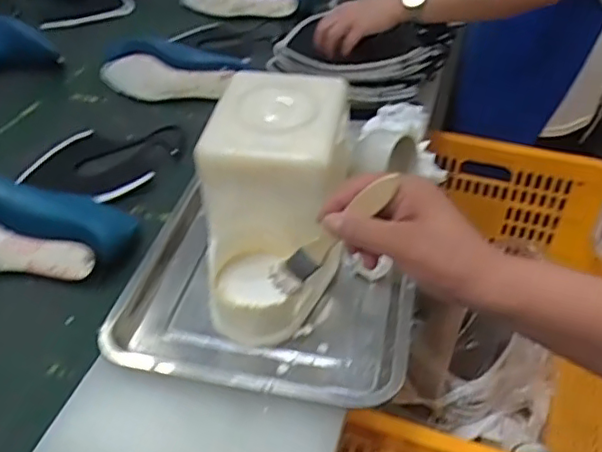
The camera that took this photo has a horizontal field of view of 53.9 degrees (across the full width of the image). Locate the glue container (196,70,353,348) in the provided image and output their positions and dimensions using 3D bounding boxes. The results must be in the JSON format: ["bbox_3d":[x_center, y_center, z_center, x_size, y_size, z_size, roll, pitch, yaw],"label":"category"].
[{"bbox_3d":[-0.027,-0.022,0.600,0.140,0.174,0.219,2,42,2],"label":"glue container"}]

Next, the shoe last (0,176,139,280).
[{"bbox_3d":[-0.347,-0.008,0.738,0.272,0.080,0.126,7,42,8],"label":"shoe last"}]

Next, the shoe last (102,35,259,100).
[{"bbox_3d":[-0.232,-0.273,1.052,0.269,0.078,0.095,2,42,2],"label":"shoe last"}]

